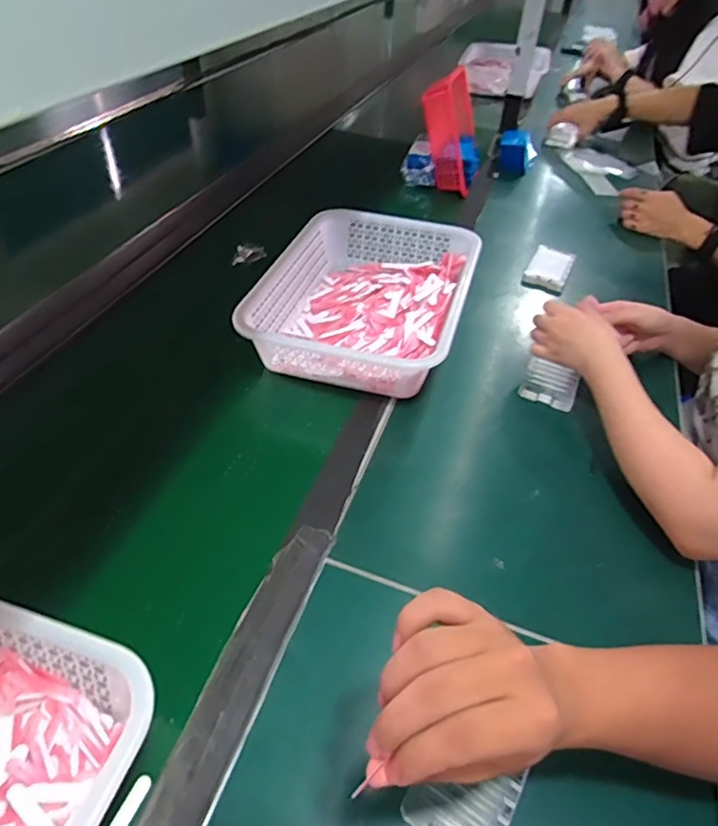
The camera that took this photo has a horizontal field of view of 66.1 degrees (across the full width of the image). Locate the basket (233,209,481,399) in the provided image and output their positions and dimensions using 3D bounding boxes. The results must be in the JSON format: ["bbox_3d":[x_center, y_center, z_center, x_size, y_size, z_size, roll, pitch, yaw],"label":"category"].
[{"bbox_3d":[0.011,-0.165,0.790,0.263,0.083,0.356,14,46,10],"label":"basket"}]

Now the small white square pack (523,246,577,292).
[{"bbox_3d":[0.334,-0.256,0.963,0.067,0.022,0.127,22,48,17],"label":"small white square pack"}]

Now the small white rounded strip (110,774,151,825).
[{"bbox_3d":[-0.162,0.278,0.380,0.012,0.007,0.052,17,45,12],"label":"small white rounded strip"}]

